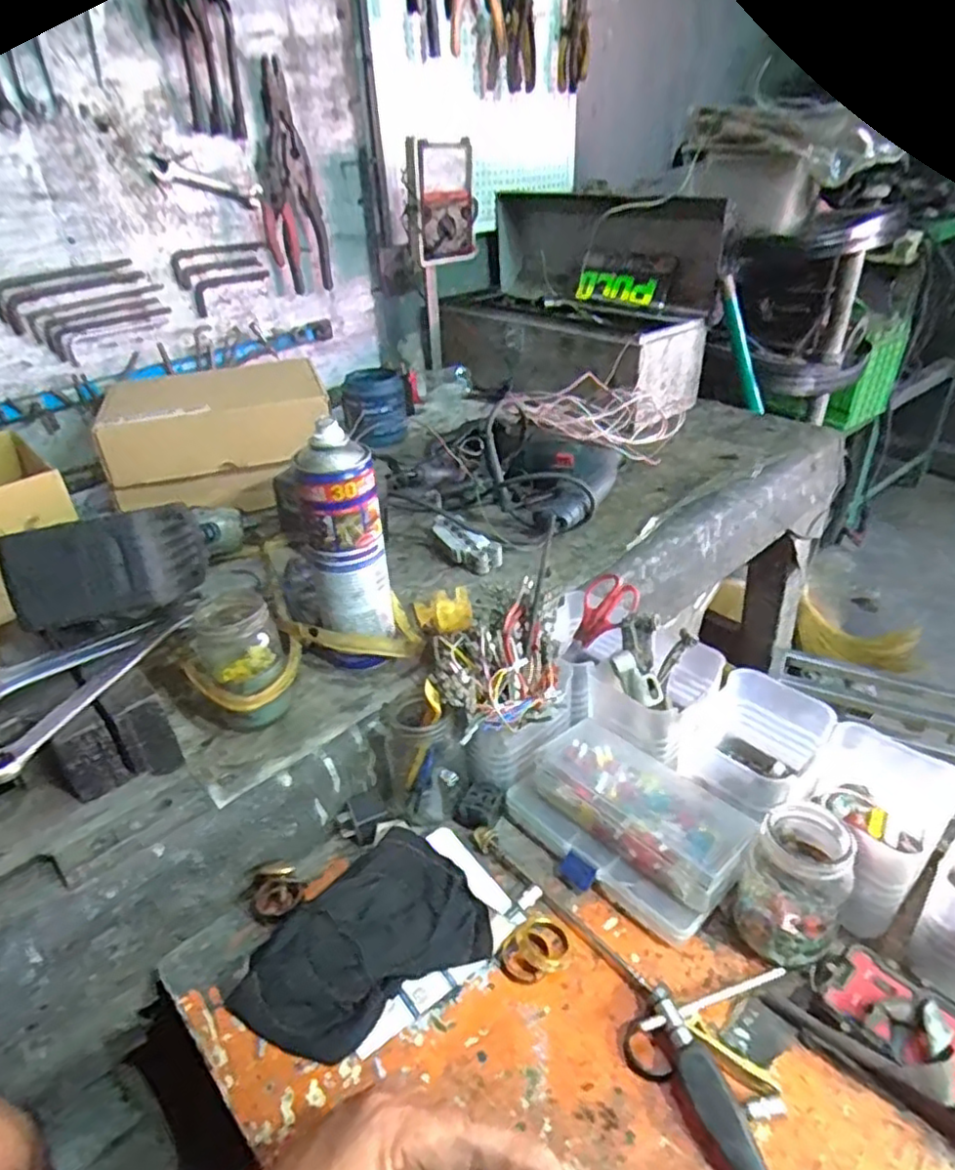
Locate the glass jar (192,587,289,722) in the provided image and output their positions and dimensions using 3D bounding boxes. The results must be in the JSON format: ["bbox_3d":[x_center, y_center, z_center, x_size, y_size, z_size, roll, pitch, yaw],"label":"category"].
[{"bbox_3d":[-0.191,0.062,0.559,0.065,0.102,0.075,-23,38,-27],"label":"glass jar"}]

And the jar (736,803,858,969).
[{"bbox_3d":[0.212,0.194,0.453,0.058,0.093,0.070,23,41,34],"label":"jar"}]

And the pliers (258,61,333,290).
[{"bbox_3d":[-0.280,-0.578,1.006,0.025,0.287,0.121,10,46,24],"label":"pliers"}]

